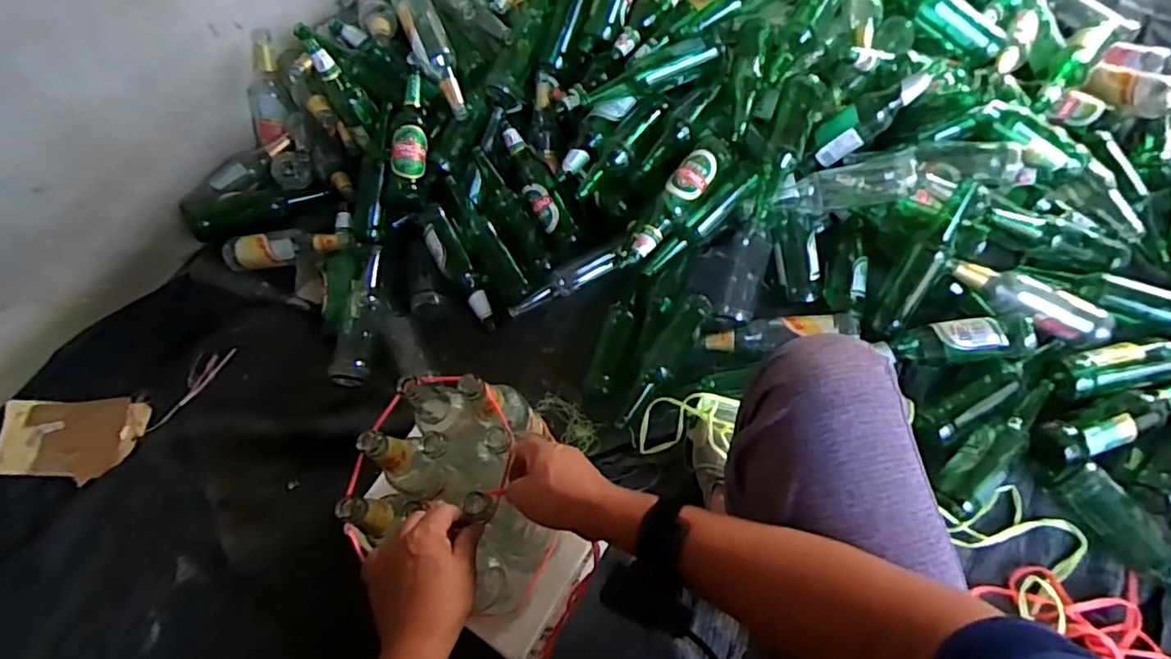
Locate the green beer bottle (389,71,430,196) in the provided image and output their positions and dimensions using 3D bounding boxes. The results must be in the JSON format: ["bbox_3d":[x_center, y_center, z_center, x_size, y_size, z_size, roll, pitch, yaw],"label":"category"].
[{"bbox_3d":[-0.319,-0.347,1.116,0.070,0.076,0.250,-9,66,-1],"label":"green beer bottle"}]

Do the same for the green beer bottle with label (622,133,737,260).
[{"bbox_3d":[0.150,-0.209,1.023,0.065,0.079,0.246,37,86,17],"label":"green beer bottle with label"}]

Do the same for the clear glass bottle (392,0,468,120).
[{"bbox_3d":[-0.282,-0.517,1.149,0.071,0.087,0.270,-24,85,-8],"label":"clear glass bottle"}]

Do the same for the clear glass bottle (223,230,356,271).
[{"bbox_3d":[-0.538,-0.152,1.113,0.249,0.055,0.071,-6,63,4],"label":"clear glass bottle"}]

